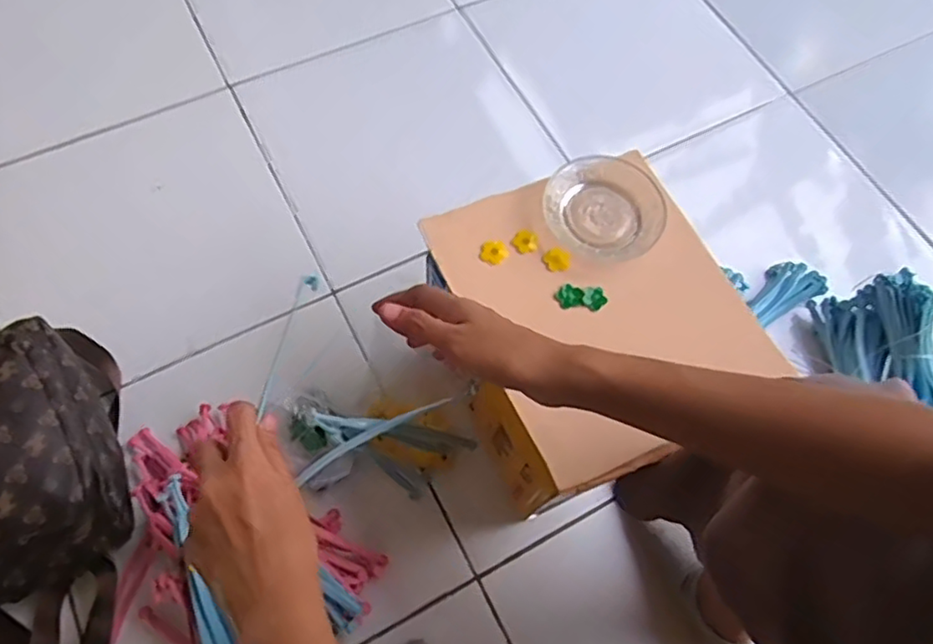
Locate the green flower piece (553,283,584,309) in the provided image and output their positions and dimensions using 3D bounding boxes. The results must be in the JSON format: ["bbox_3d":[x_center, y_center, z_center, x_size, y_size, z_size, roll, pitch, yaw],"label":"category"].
[{"bbox_3d":[0.095,-0.023,0.573,0.022,0.011,0.024,1,66,-2],"label":"green flower piece"}]

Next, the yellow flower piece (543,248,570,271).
[{"bbox_3d":[0.086,-0.059,0.587,0.022,0.007,0.025,-29,70,-14],"label":"yellow flower piece"}]

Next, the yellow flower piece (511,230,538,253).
[{"bbox_3d":[0.055,-0.077,0.588,0.024,0.010,0.021,-4,66,-4],"label":"yellow flower piece"}]

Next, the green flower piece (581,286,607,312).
[{"bbox_3d":[0.117,-0.022,0.571,0.022,0.008,0.021,1,66,-2],"label":"green flower piece"}]

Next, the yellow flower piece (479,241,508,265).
[{"bbox_3d":[0.026,-0.065,0.583,0.026,0.013,0.019,8,66,2],"label":"yellow flower piece"}]

